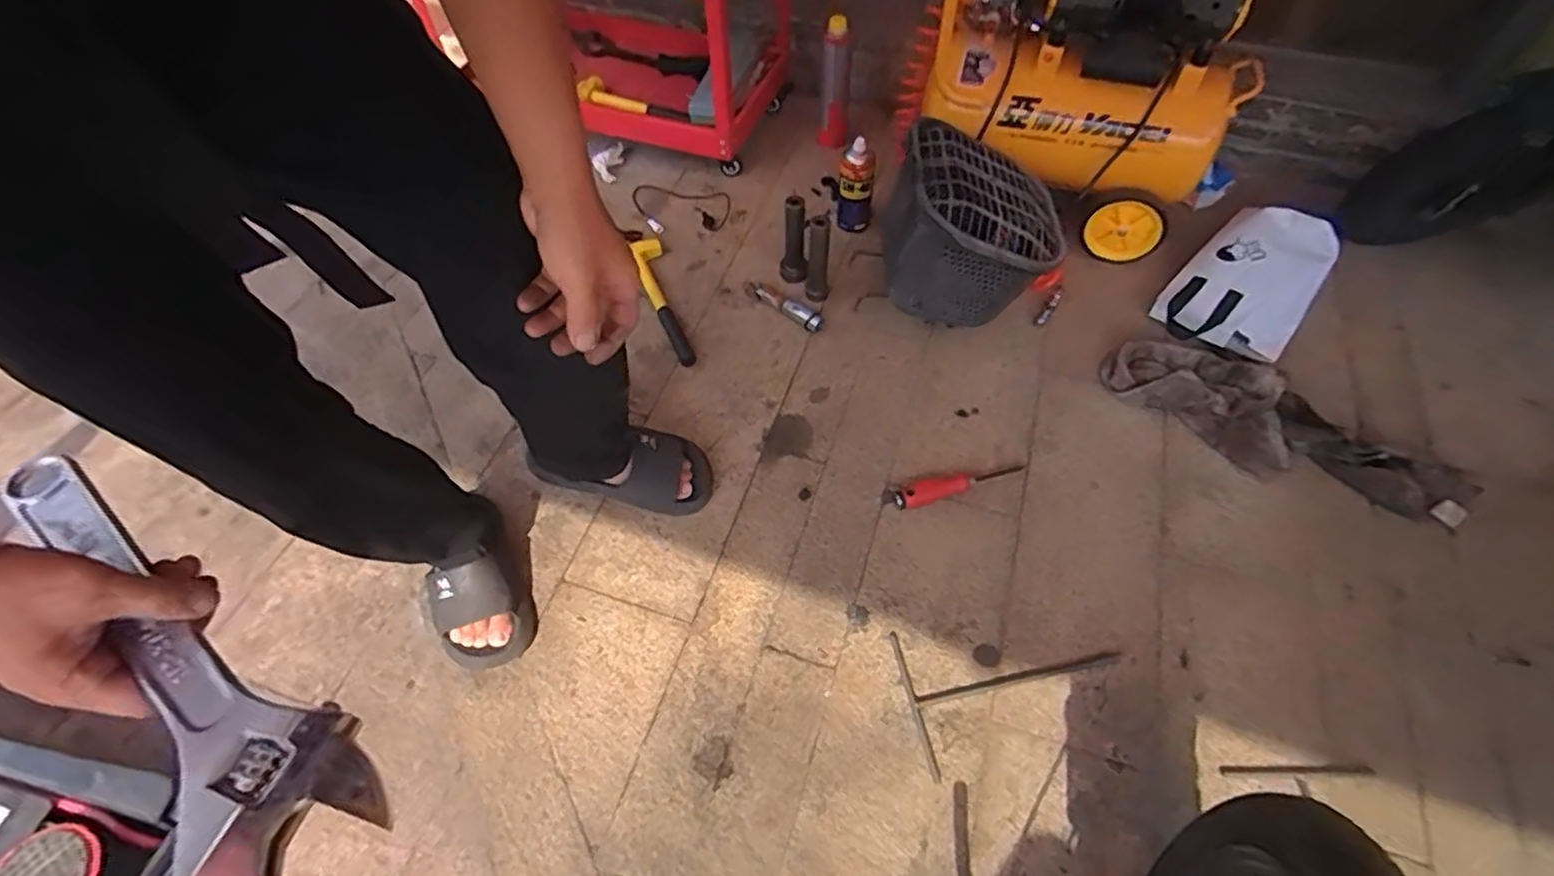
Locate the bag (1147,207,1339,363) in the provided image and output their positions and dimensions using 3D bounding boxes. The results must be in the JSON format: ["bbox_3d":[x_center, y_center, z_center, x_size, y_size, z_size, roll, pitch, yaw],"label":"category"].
[{"bbox_3d":[0.838,-0.277,1.231,0.214,0.102,0.335,33,61,20],"label":"bag"}]

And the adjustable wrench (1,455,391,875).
[{"bbox_3d":[-0.339,0.119,0.383,0.341,0.016,0.088,35,62,22],"label":"adjustable wrench"}]

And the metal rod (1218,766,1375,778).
[{"bbox_3d":[0.633,0.404,0.842,0.187,0.004,0.011,1,55,0],"label":"metal rod"}]

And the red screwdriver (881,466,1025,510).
[{"bbox_3d":[0.272,0.069,1.047,0.225,0.038,0.041,-14,56,-10],"label":"red screwdriver"}]

